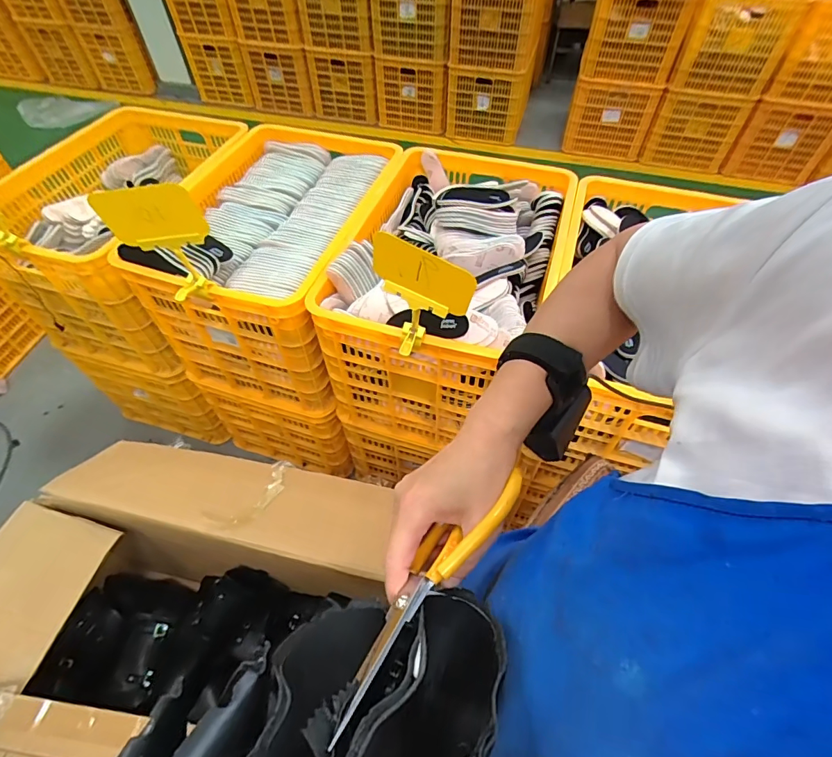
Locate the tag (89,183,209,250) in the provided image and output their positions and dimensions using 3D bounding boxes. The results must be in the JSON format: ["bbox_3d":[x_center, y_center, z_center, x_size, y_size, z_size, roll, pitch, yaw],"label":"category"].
[{"bbox_3d":[-0.395,-0.241,0.671,0.145,0.100,0.014,0,54,0],"label":"tag"}]

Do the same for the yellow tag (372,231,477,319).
[{"bbox_3d":[0.006,-0.128,0.584,0.138,0.114,0.009,26,66,3],"label":"yellow tag"}]

